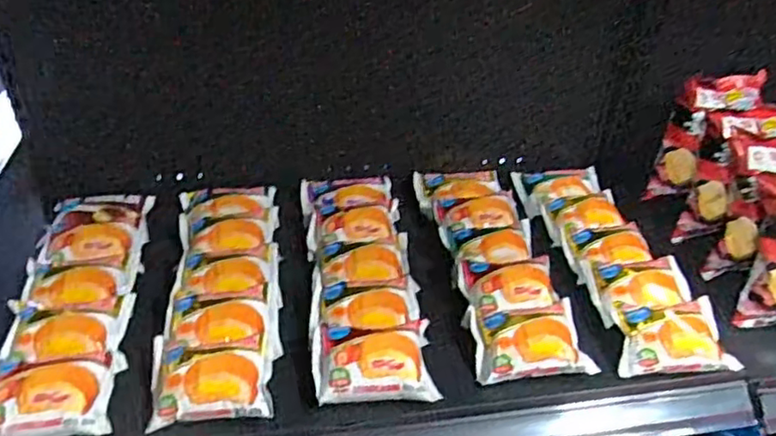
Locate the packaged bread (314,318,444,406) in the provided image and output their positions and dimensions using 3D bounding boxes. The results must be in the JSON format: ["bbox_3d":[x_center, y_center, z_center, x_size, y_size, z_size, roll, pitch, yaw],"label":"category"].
[{"bbox_3d":[-0.012,0.123,0.566,0.107,0.035,0.073,0,36,-6],"label":"packaged bread"}]

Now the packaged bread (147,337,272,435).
[{"bbox_3d":[-0.150,0.132,0.542,0.099,0.032,0.075,-2,36,-9],"label":"packaged bread"}]

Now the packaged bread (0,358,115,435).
[{"bbox_3d":[-0.279,0.141,0.518,0.100,0.030,0.083,-6,37,-14],"label":"packaged bread"}]

